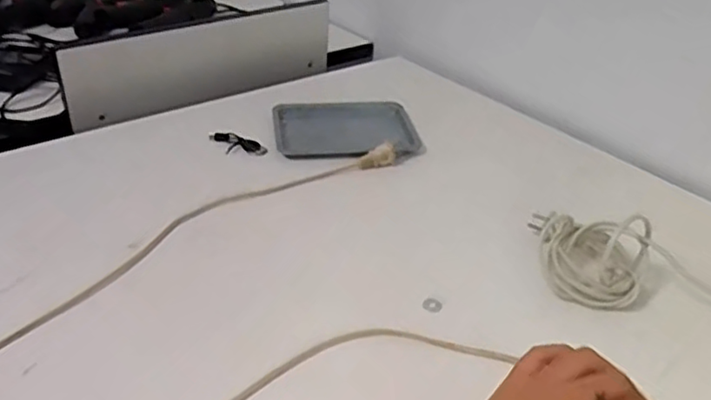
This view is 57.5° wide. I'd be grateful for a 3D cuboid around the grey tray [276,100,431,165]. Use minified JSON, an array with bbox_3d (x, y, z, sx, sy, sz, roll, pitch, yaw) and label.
[{"bbox_3d":[-0.011,-0.090,0.788,0.170,0.014,0.155,-3,34,-9],"label":"grey tray"}]

